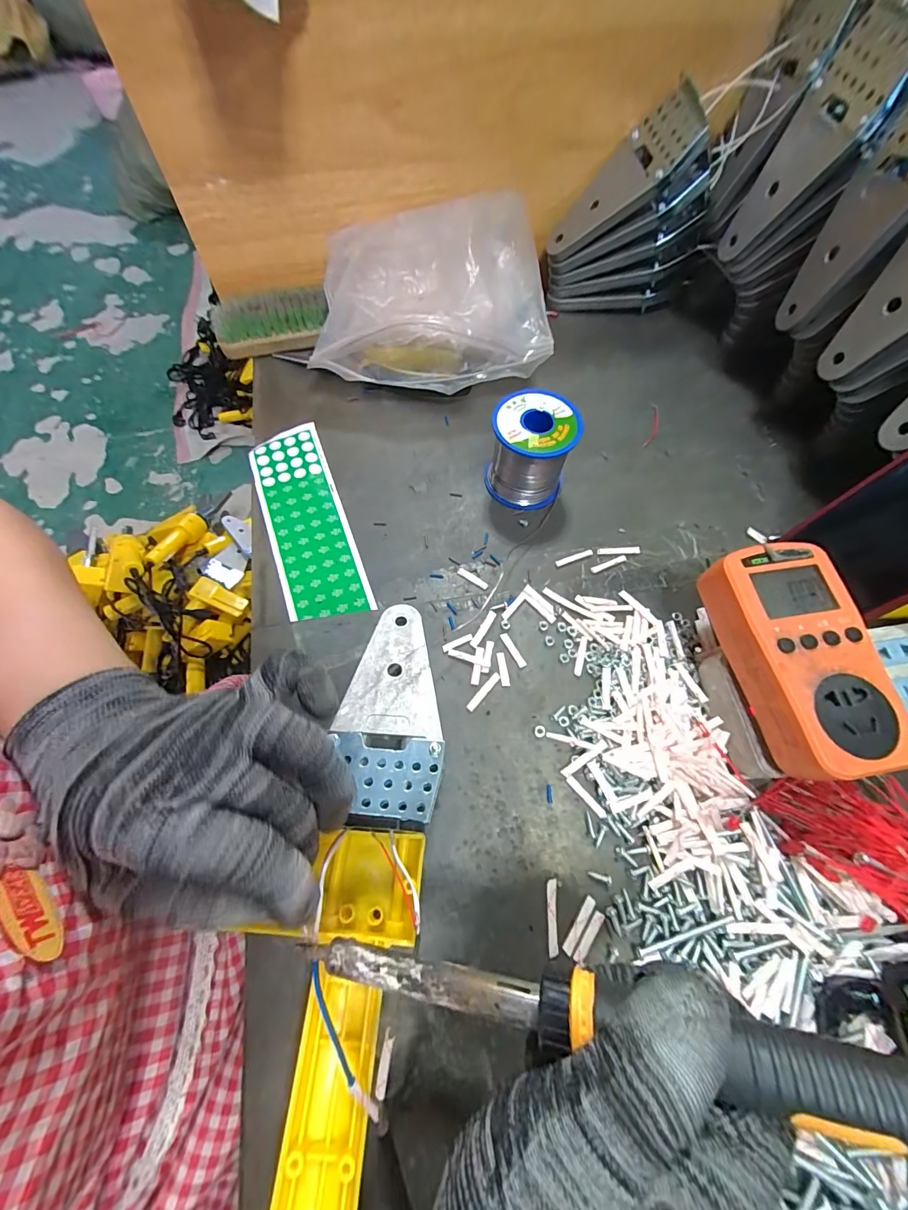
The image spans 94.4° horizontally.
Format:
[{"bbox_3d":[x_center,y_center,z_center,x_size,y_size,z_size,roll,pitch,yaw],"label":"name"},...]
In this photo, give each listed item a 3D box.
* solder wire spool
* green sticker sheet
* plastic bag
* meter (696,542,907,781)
[{"bbox_3d":[0.061,-0.123,0.338,0.063,0.064,0.063,13,64,5],"label":"solder wire spool"},{"bbox_3d":[-0.120,-0.070,0.340,0.061,0.005,0.181,-19,69,-12],"label":"green sticker sheet"},{"bbox_3d":[-0.021,-0.272,0.384,0.194,0.100,0.131,-2,64,-2],"label":"plastic bag"},{"bbox_3d":[0.196,0.029,0.239,0.068,0.032,0.124,-10,66,-6],"label":"meter"}]

